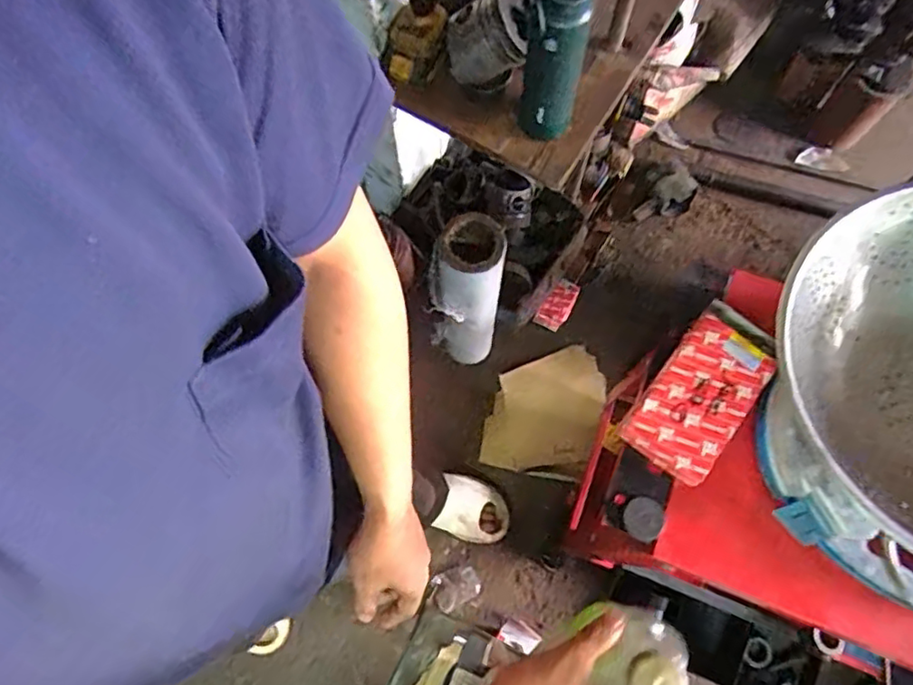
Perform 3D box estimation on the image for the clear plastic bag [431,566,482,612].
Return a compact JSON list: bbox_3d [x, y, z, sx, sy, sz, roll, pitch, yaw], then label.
[{"bbox_3d":[-0.002,0.494,1.256,0.096,0.059,0.073,-29,73,-8],"label":"clear plastic bag"}]

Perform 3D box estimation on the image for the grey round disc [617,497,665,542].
[{"bbox_3d":[0.184,0.175,0.617,0.045,0.022,0.039,24,74,9],"label":"grey round disc"}]

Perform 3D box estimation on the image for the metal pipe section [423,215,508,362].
[{"bbox_3d":[0.021,-0.071,1.151,0.123,0.496,0.111,12,72,5],"label":"metal pipe section"}]

